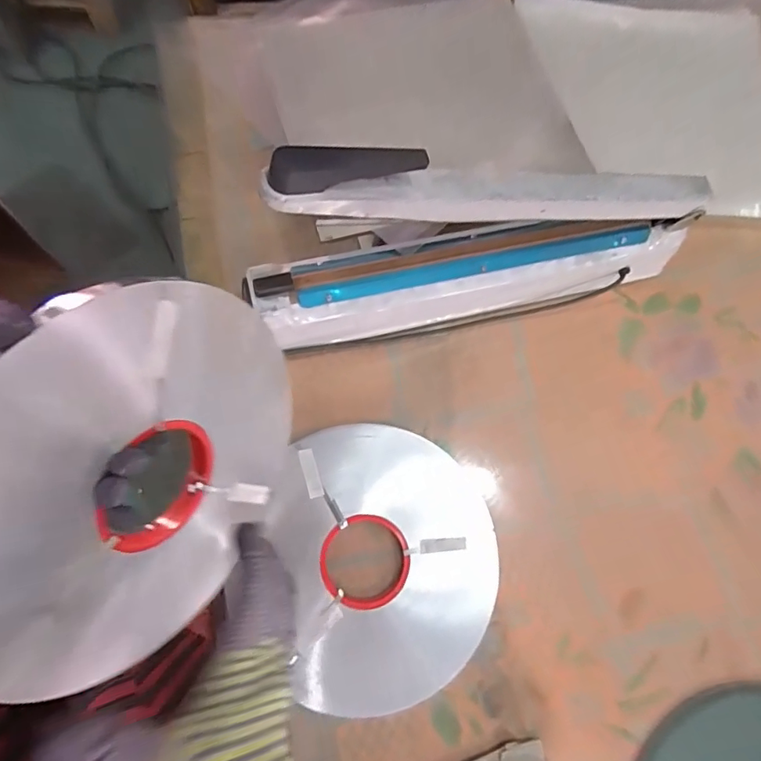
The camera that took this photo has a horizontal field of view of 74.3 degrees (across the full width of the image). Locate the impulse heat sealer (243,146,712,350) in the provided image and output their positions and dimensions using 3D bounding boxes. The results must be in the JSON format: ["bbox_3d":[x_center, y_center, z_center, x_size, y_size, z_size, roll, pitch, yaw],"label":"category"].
[{"bbox_3d":[0.105,-0.145,0.495,0.494,0.260,0.082,-11,76,-10],"label":"impulse heat sealer"}]

